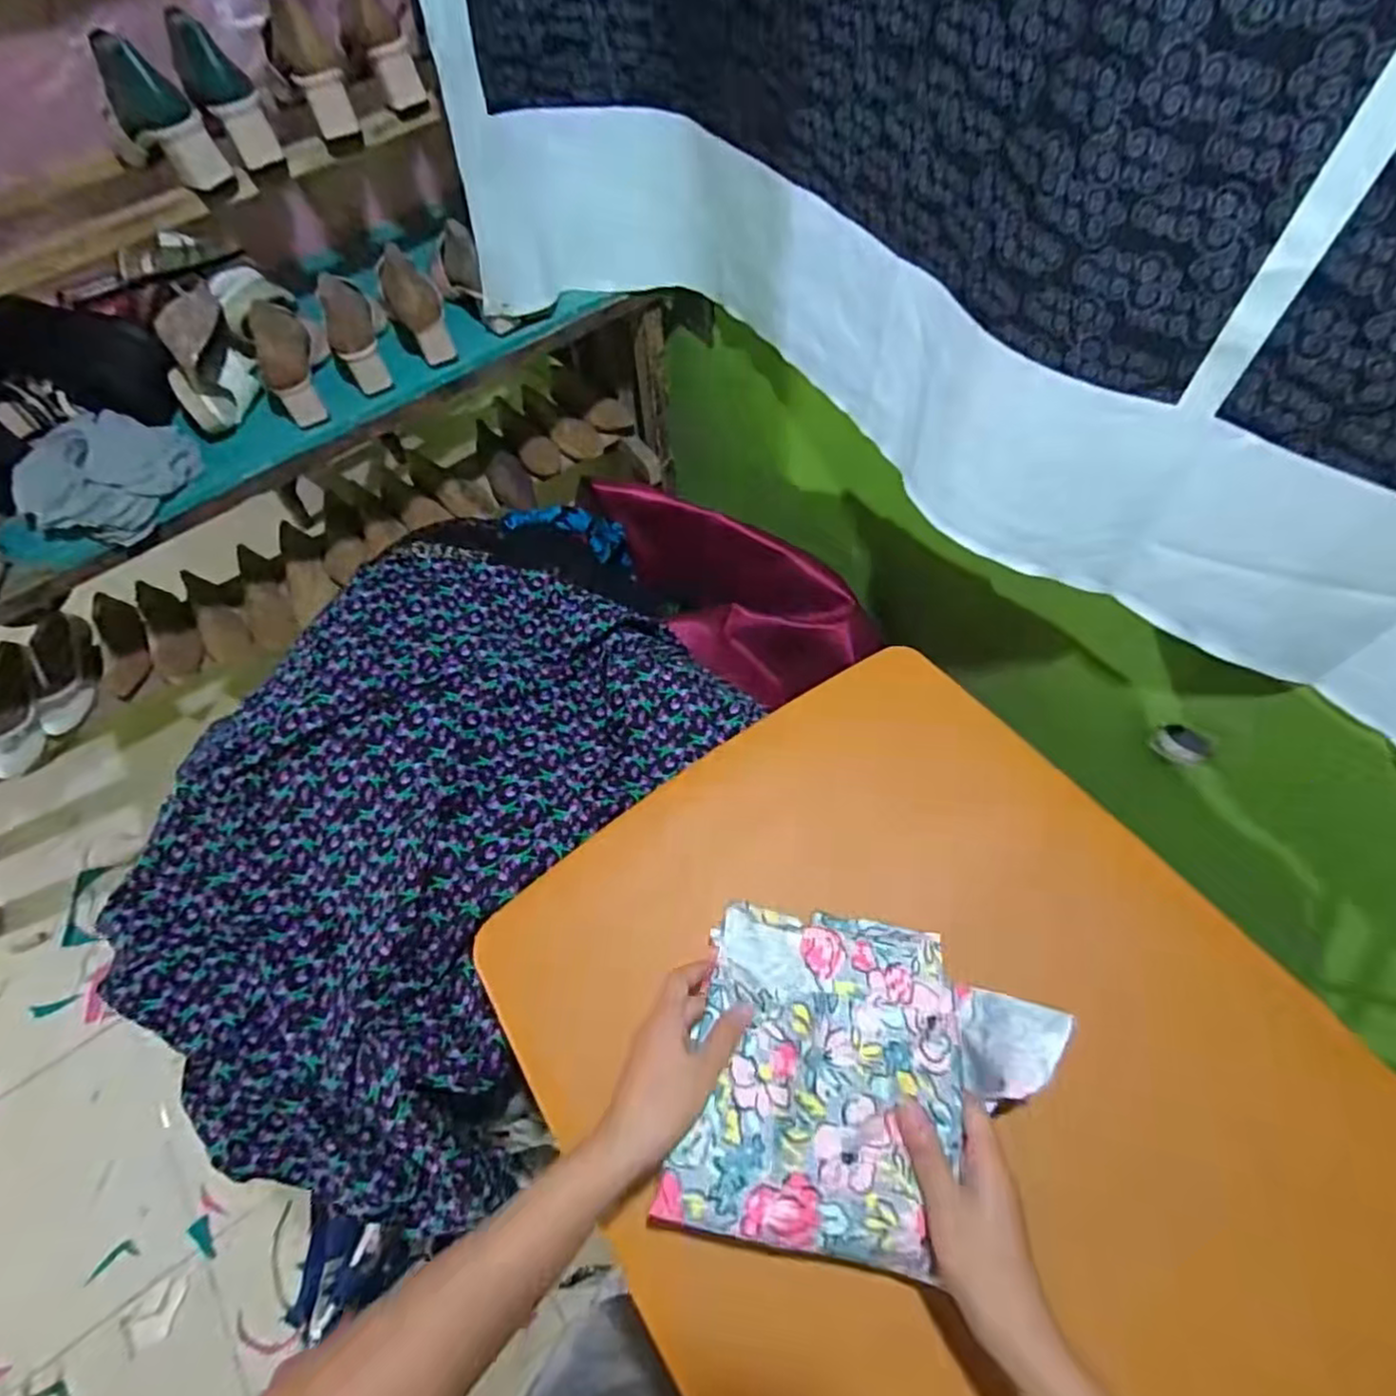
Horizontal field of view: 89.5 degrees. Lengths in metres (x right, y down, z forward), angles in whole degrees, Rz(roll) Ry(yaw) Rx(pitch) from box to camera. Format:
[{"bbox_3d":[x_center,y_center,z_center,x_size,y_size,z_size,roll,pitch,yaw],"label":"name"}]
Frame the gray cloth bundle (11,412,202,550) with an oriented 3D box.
[{"bbox_3d":[-0.781,-0.289,0.914,0.183,0.076,0.169,-2,62,3],"label":"gray cloth bundle"}]

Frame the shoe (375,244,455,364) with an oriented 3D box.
[{"bbox_3d":[-0.416,-0.583,1.013,0.077,0.128,0.192,-22,63,-8],"label":"shoe"}]

